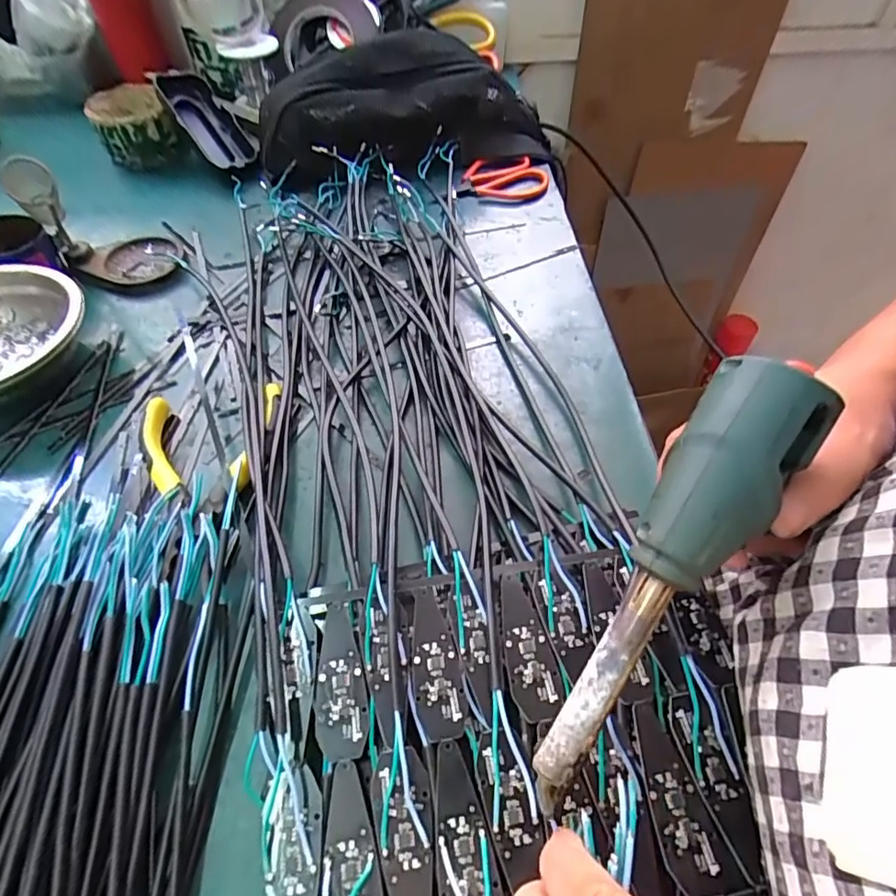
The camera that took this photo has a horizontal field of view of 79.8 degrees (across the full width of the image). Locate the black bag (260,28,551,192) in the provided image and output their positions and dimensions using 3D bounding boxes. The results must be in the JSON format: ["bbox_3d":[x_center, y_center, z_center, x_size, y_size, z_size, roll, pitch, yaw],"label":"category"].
[{"bbox_3d":[-0.041,-0.325,0.513,0.279,0.092,0.085,-6,55,-5],"label":"black bag"}]

